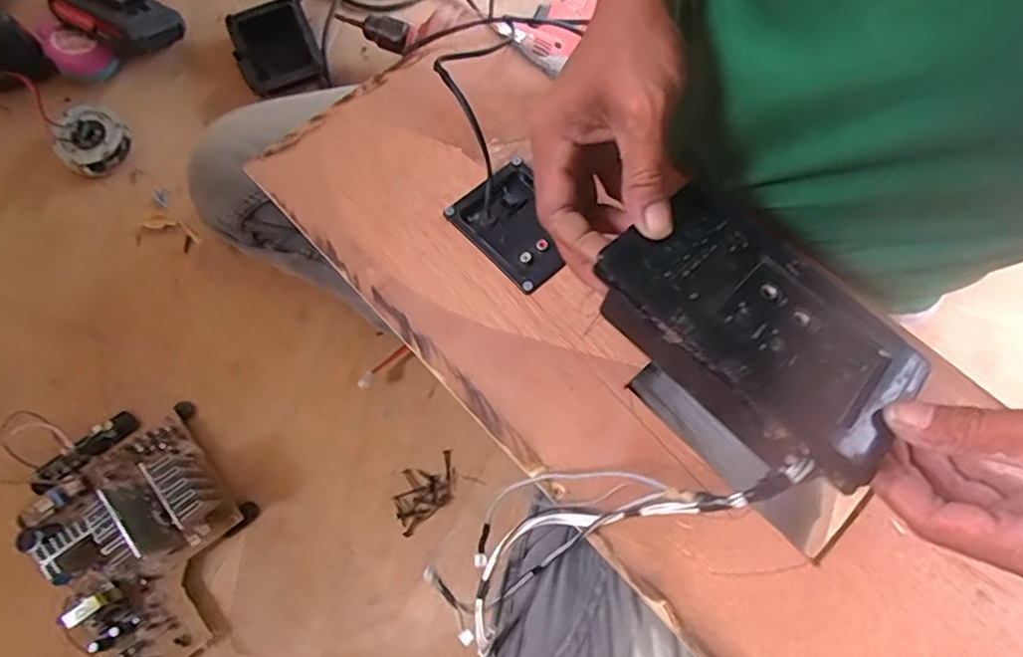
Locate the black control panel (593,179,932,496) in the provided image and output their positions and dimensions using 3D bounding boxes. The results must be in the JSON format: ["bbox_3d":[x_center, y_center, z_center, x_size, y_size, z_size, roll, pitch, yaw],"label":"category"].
[{"bbox_3d":[0.133,-0.004,0.324,0.162,0.018,0.121,45,64,12],"label":"black control panel"}]

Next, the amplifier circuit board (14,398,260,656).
[{"bbox_3d":[-0.331,0.183,0.517,0.172,0.077,0.221,-35,81,-7],"label":"amplifier circuit board"}]

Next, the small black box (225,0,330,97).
[{"bbox_3d":[-0.253,-0.301,0.649,0.084,0.030,0.101,-23,80,-5],"label":"small black box"}]

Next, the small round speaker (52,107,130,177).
[{"bbox_3d":[-0.431,-0.193,0.610,0.064,0.029,0.065,0,79,0],"label":"small round speaker"}]

